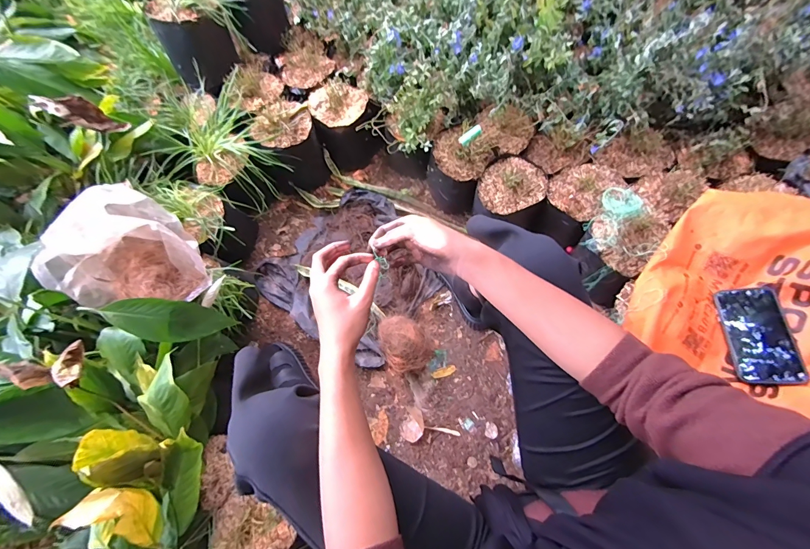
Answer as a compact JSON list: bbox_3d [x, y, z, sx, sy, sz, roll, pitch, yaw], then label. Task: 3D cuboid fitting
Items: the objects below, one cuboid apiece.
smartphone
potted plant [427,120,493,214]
[{"bbox_3d":[0.545,0.092,0.544,0.077,0.008,0.151,-9,59,29],"label":"smartphone"},{"bbox_3d":[0.130,-0.267,0.875,0.139,0.208,0.141,28,73,11],"label":"potted plant"}]

